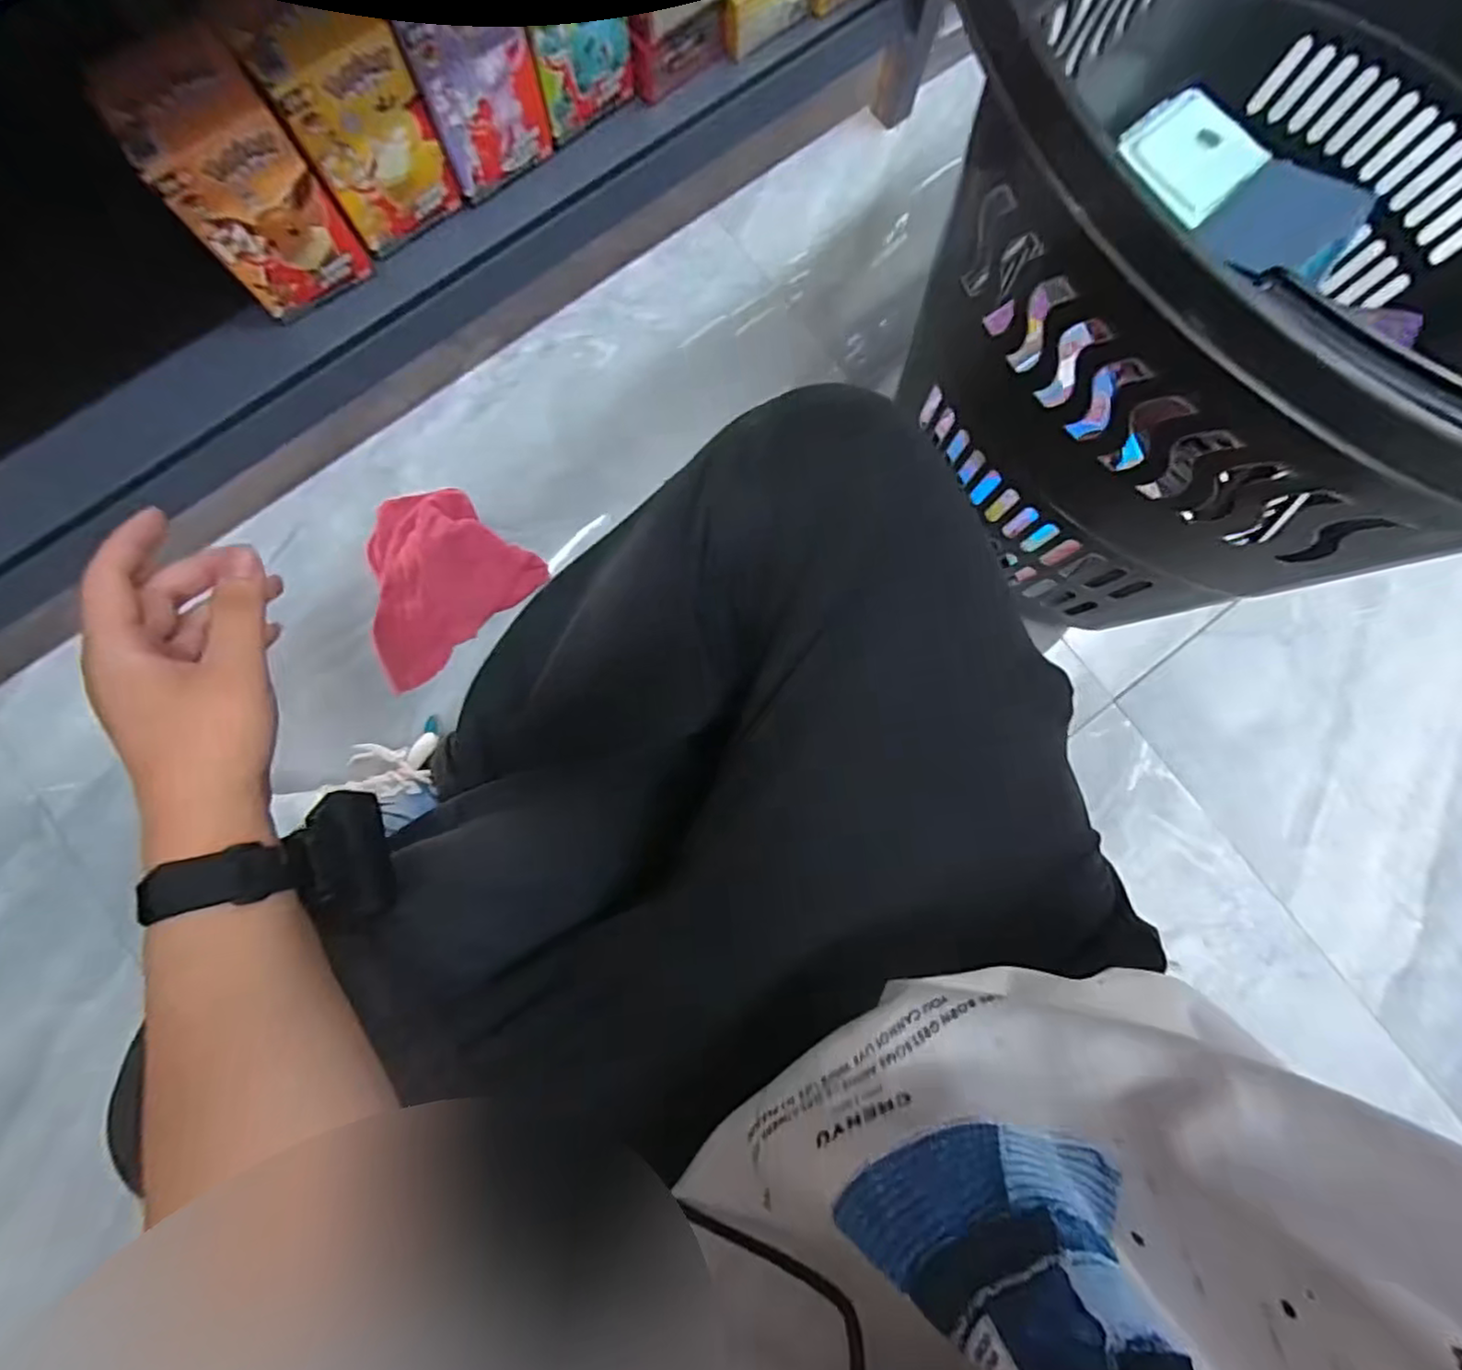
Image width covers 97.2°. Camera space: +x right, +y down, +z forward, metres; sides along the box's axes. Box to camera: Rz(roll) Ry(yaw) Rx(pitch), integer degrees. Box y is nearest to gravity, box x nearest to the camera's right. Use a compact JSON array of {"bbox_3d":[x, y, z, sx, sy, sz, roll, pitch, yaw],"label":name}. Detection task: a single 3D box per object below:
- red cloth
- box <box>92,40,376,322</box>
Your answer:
[{"bbox_3d":[-0.267,-0.098,0.557,0.157,0.038,0.136,-41,86,-6],"label":"red cloth"},{"bbox_3d":[-0.319,-0.326,0.423,0.081,0.134,0.067,-39,84,-5],"label":"box"}]

